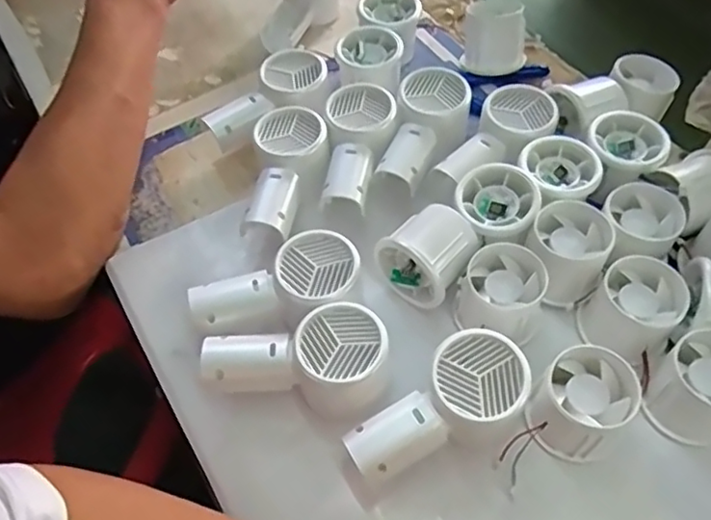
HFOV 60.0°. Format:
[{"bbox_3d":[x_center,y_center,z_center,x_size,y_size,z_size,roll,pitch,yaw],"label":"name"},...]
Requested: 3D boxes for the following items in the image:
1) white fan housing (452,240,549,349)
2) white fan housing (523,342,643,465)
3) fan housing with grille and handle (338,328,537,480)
[{"bbox_3d":[0.096,0.024,0.408,0.055,0.045,0.053,-2,53,2],"label":"white fan housing"},{"bbox_3d":[0.134,0.085,0.367,0.059,0.042,0.054,-32,61,-18],"label":"white fan housing"},{"bbox_3d":[0.052,0.091,0.366,0.109,0.048,0.050,-35,58,-1],"label":"fan housing with grille and handle"}]

